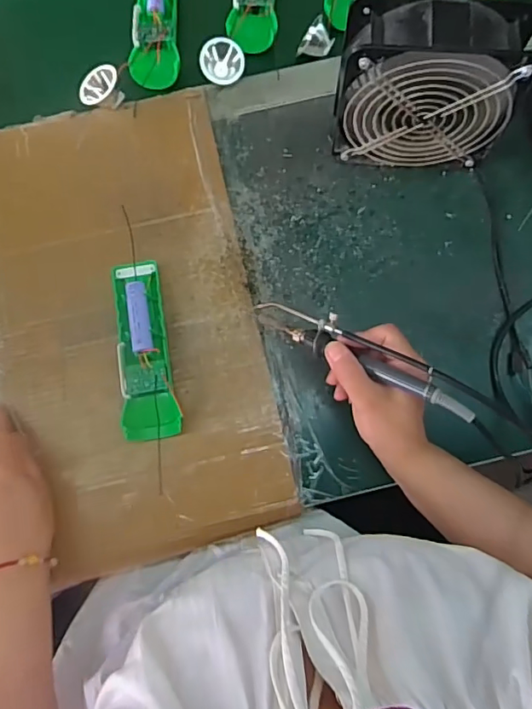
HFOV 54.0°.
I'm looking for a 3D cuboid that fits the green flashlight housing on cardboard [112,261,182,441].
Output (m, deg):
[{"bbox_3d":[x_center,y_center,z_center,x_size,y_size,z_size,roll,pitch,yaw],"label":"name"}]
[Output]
[{"bbox_3d":[-0.107,-0.004,0.467,0.046,0.032,0.160,-10,78,-1],"label":"green flashlight housing on cardboard"}]

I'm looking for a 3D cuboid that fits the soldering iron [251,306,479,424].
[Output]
[{"bbox_3d":[0.072,-0.003,0.411,0.191,0.019,0.028,27,77,29],"label":"soldering iron"}]

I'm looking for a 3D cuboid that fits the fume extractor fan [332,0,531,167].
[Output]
[{"bbox_3d":[0.137,-0.228,0.461,0.146,0.156,0.057,5,78,3],"label":"fume extractor fan"}]

